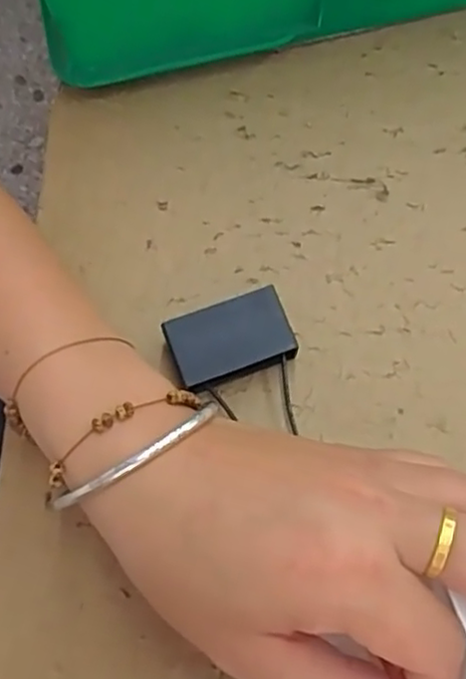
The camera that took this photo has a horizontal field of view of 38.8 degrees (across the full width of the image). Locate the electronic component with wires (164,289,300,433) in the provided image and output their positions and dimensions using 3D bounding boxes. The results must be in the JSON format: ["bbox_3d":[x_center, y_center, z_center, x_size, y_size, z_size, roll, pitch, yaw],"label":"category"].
[{"bbox_3d":[-0.001,0.003,0.264,0.046,0.020,0.030,-21,65,-7],"label":"electronic component with wires"}]

